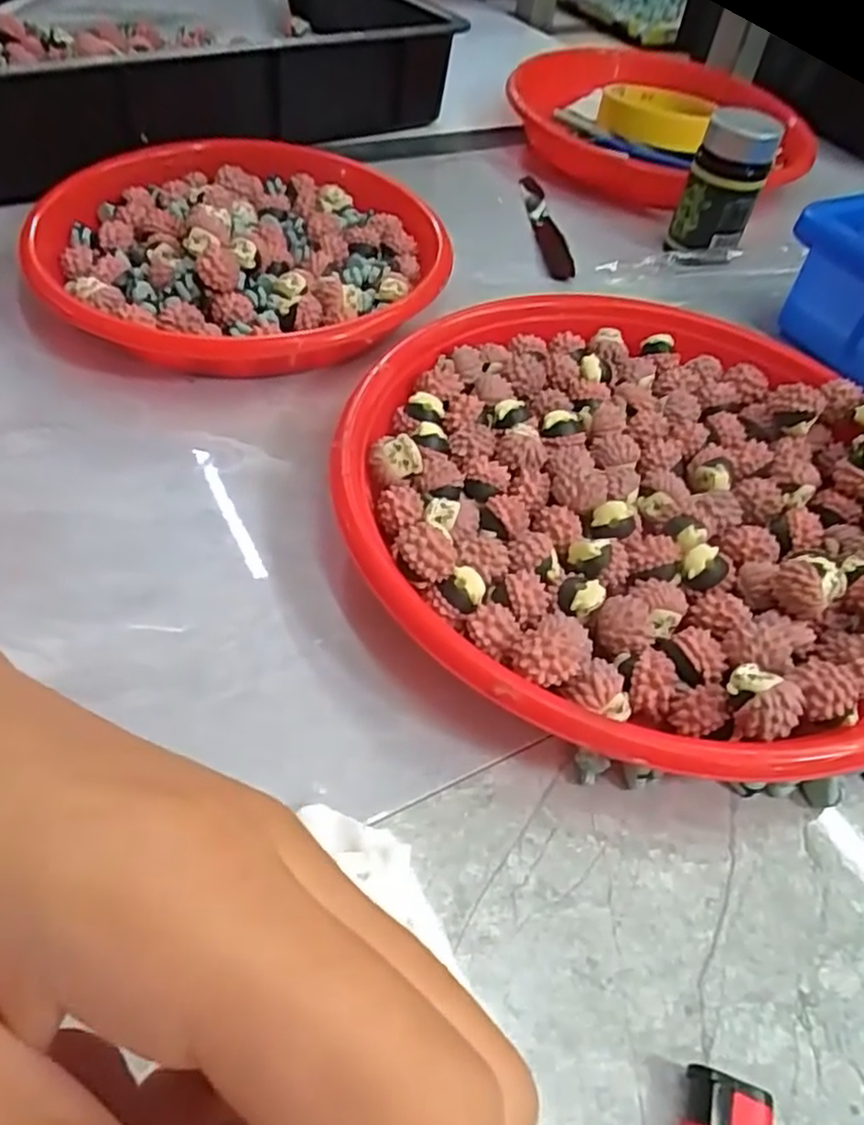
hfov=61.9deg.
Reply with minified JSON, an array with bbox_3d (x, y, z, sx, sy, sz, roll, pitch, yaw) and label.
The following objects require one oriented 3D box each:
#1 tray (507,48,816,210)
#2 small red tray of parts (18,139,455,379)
[{"bbox_3d":[0.181,-0.336,0.543,0.220,0.034,0.230,36,54,21],"label":"tray"},{"bbox_3d":[-0.090,-0.157,0.355,0.191,0.032,0.187,18,50,8],"label":"small red tray of parts"}]

